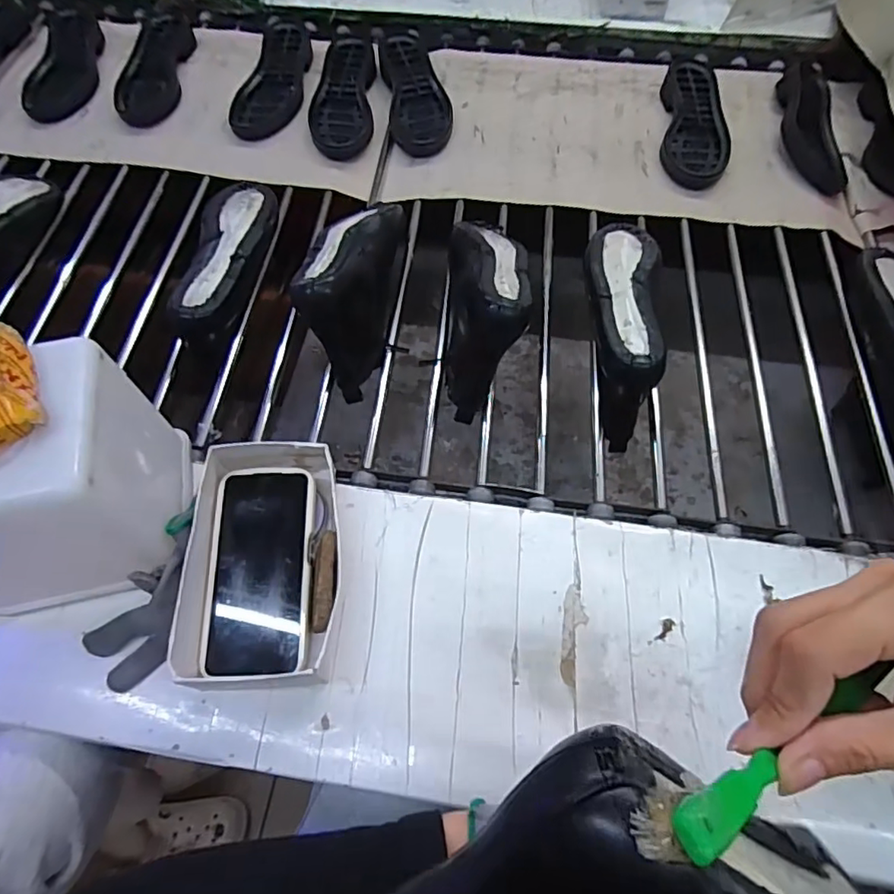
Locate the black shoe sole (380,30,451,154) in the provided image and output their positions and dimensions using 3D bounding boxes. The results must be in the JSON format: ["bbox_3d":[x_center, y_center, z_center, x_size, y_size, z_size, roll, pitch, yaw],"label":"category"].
[{"bbox_3d":[-0.047,-0.534,0.853,0.088,0.024,0.255,-8,64,-3],"label":"black shoe sole"}]

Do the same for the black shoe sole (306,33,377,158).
[{"bbox_3d":[-0.154,-0.526,0.852,0.091,0.023,0.251,0,64,1],"label":"black shoe sole"}]

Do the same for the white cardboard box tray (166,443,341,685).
[{"bbox_3d":[-0.143,0.088,0.462,0.115,0.053,0.186,-1,62,0],"label":"white cardboard box tray"}]

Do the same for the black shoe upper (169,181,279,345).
[{"bbox_3d":[-0.257,-0.222,0.675,0.076,0.077,0.235,9,64,5],"label":"black shoe upper"}]

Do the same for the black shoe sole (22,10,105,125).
[{"bbox_3d":[-0.609,-0.603,0.899,0.107,0.026,0.233,-8,64,-3],"label":"black shoe sole"}]

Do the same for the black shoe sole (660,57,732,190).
[{"bbox_3d":[0.354,-0.469,0.811,0.087,0.027,0.254,9,64,5],"label":"black shoe sole"}]

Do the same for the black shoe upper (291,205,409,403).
[{"bbox_3d":[-0.103,-0.185,0.636,0.106,0.109,0.249,-2,64,0],"label":"black shoe upper"}]

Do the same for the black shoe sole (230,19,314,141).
[{"bbox_3d":[-0.261,-0.559,0.865,0.093,0.030,0.238,6,64,4],"label":"black shoe sole"}]

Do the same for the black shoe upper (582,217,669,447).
[{"bbox_3d":[0.188,-0.141,0.642,0.078,0.117,0.253,7,63,4],"label":"black shoe upper"}]

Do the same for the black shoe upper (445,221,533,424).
[{"bbox_3d":[0.043,-0.167,0.618,0.082,0.116,0.253,1,64,1],"label":"black shoe upper"}]

